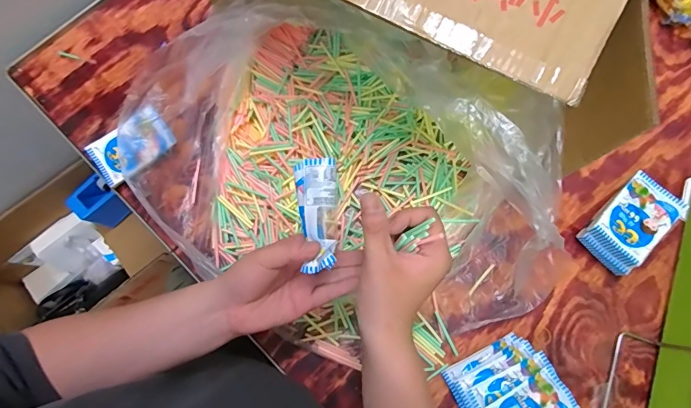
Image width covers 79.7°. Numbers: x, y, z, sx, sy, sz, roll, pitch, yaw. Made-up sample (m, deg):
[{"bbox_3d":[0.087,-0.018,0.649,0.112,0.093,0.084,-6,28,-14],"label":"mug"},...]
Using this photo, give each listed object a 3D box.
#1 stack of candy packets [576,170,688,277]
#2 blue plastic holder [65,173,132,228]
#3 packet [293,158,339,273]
[{"bbox_3d":[0.356,0.025,0.527,0.118,0.049,0.076,-44,81,-9],"label":"stack of candy packets"},{"bbox_3d":[-0.505,0.000,0.862,0.079,0.083,0.089,39,81,9],"label":"blue plastic holder"},{"bbox_3d":[-0.024,0.009,0.373,0.037,0.019,0.098,-6,85,-1],"label":"packet"}]

